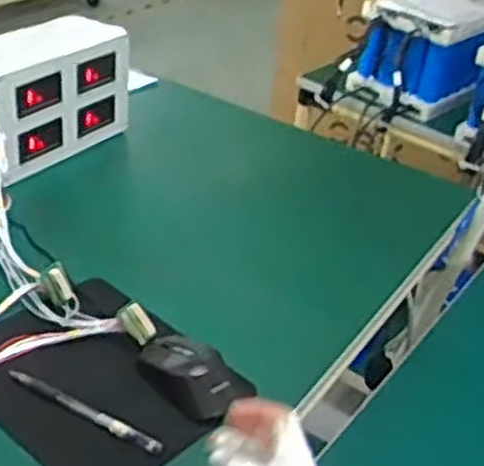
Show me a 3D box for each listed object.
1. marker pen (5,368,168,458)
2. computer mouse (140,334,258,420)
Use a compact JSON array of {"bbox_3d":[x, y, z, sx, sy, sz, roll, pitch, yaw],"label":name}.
[{"bbox_3d":[-0.138,0.154,0.699,0.164,0.009,0.012,22,35,21],"label":"marker pen"},{"bbox_3d":[-0.042,0.126,0.738,0.103,0.034,0.070,28,37,29],"label":"computer mouse"}]

